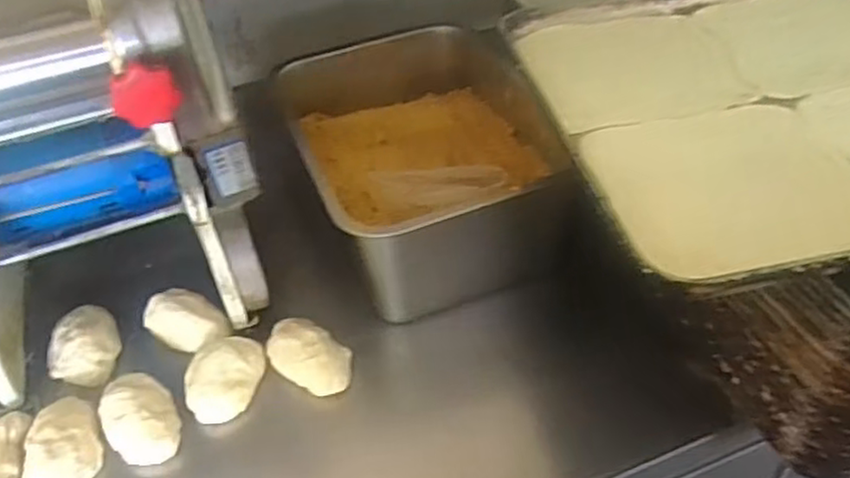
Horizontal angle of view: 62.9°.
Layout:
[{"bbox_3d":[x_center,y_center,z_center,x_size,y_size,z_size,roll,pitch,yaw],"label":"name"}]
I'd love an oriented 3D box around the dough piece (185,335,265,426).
[{"bbox_3d":[-0.187,0.128,0.653,0.076,0.032,0.073,-22,45,-18],"label":"dough piece"}]

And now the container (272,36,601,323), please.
[{"bbox_3d":[-0.002,-0.089,0.771,0.244,0.147,0.329,-15,43,-10],"label":"container"}]

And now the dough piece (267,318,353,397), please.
[{"bbox_3d":[-0.112,0.111,0.665,0.088,0.034,0.054,25,50,30],"label":"dough piece"}]

